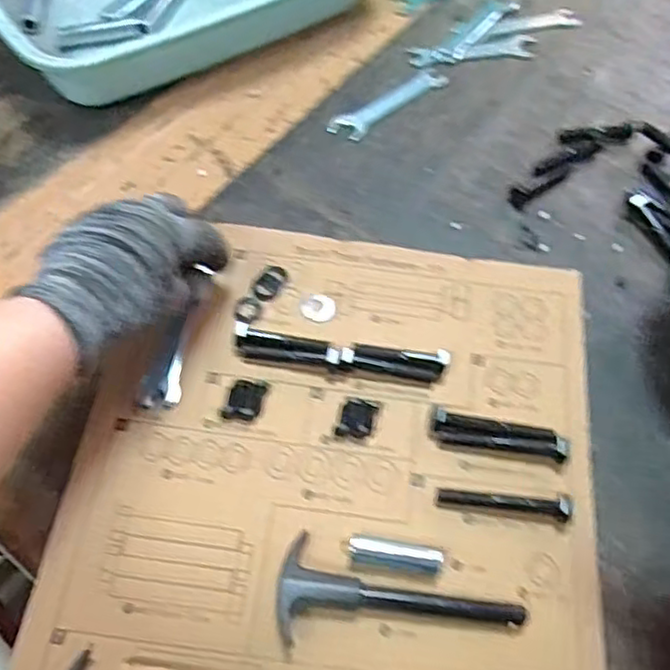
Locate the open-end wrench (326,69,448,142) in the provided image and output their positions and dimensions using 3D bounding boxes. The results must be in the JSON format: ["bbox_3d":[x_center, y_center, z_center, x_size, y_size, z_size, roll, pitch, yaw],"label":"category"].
[{"bbox_3d":[0.044,-0.186,0.544,0.108,0.006,0.028,-33,66,-20],"label":"open-end wrench"}]

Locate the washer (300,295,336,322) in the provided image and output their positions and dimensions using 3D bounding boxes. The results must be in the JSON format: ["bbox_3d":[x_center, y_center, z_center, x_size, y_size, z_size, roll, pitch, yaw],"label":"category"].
[{"bbox_3d":[-0.010,-0.019,0.443,0.022,0.004,0.021,1,60,-2],"label":"washer"}]

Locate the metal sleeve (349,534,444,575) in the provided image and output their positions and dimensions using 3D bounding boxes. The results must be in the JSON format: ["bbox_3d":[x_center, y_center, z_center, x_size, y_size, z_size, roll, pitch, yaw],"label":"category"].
[{"bbox_3d":[0.033,0.120,0.368,0.049,0.016,0.014,8,59,2],"label":"metal sleeve"}]

